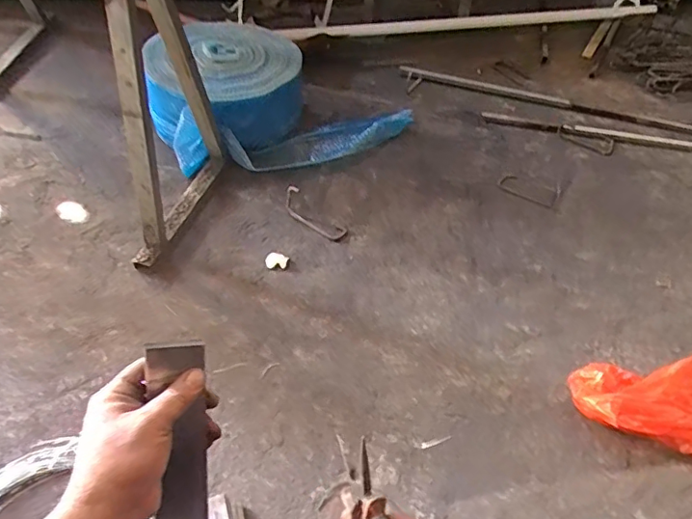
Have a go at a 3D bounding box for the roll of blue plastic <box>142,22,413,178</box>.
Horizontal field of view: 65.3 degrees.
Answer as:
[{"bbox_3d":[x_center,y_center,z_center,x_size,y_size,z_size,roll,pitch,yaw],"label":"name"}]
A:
[{"bbox_3d":[-0.217,-0.506,1.570,0.696,0.294,0.447,-20,52,-21],"label":"roll of blue plastic"}]

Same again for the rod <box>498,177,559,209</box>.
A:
[{"bbox_3d":[0.526,-0.203,1.539,0.158,0.008,0.099,26,54,19],"label":"rod"}]

